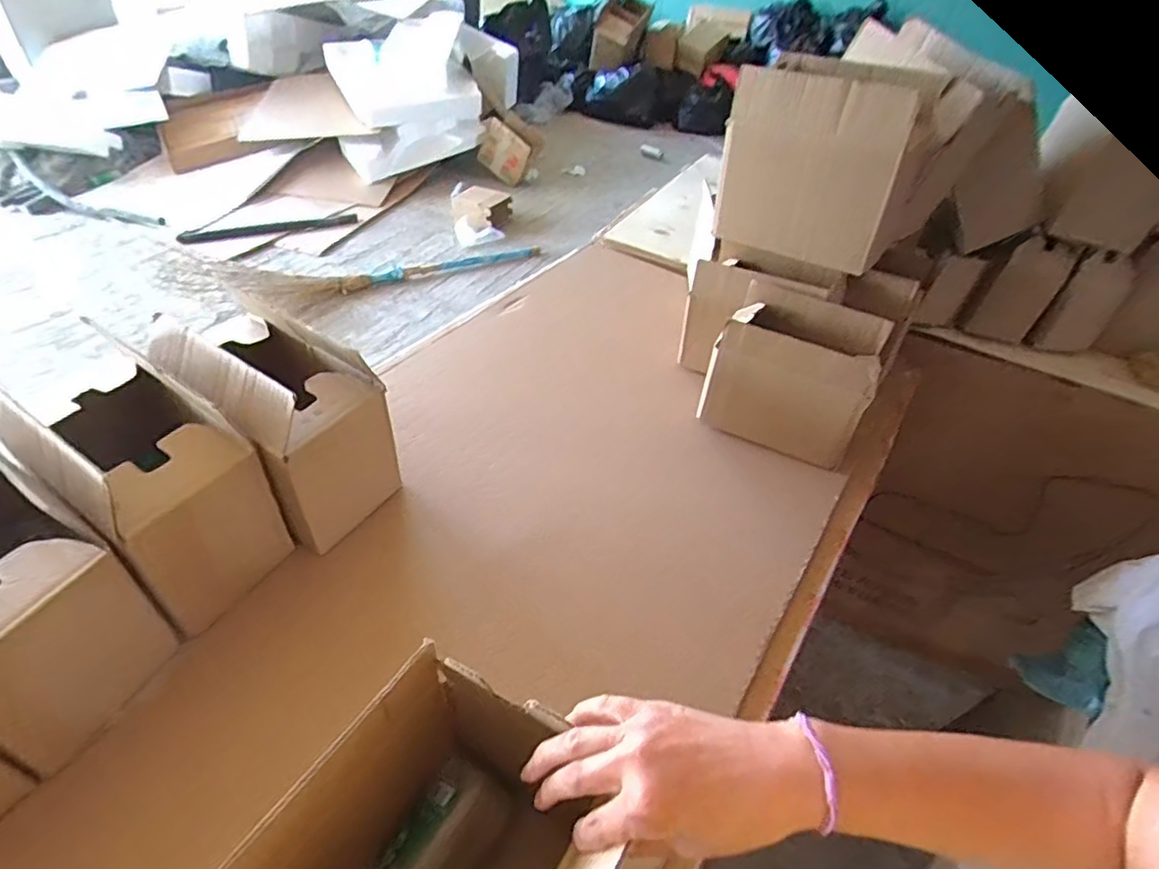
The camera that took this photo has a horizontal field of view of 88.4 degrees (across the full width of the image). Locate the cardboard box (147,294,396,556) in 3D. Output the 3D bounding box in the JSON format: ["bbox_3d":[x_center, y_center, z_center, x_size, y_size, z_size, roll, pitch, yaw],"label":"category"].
[{"bbox_3d":[-0.335,-0.027,0.682,0.227,0.201,0.138,31,48,25],"label":"cardboard box"}]

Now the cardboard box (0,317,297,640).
[{"bbox_3d":[-0.413,0.054,0.592,0.186,0.201,0.132,28,47,22],"label":"cardboard box"}]

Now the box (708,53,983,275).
[{"bbox_3d":[0.376,-0.401,0.870,0.254,0.226,0.246,31,48,24],"label":"box"}]

